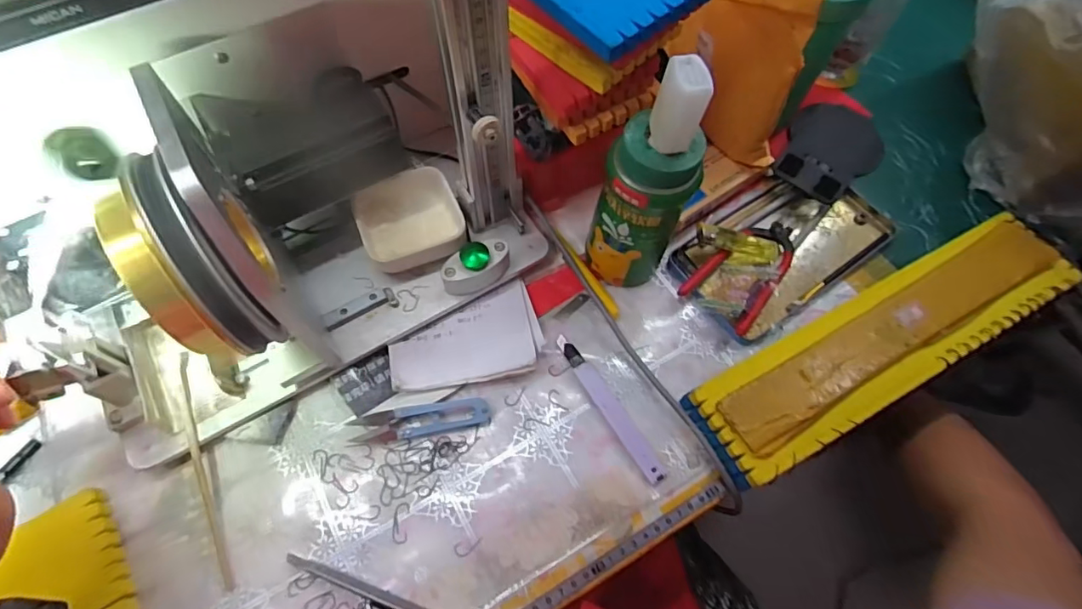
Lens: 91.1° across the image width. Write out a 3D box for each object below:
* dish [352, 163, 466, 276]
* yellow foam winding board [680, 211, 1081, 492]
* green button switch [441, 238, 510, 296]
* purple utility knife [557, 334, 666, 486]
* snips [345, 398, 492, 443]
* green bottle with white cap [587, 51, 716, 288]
[{"bbox_3d":[-0.110,-0.071,0.444,0.079,0.028,0.078,-21,66,-11],"label":"dish"},{"bbox_3d":[0.271,0.025,0.414,0.333,0.039,0.080,-26,67,-13],"label":"yellow foam winding board"},{"bbox_3d":[-0.050,-0.030,0.426,0.060,0.037,0.024,-37,70,-17],"label":"green button switch"},{"bbox_3d":[0.052,0.077,0.410,0.015,0.008,0.130,-28,68,-13],"label":"purple utility knife"},{"bbox_3d":[-0.089,0.087,0.397,0.100,0.015,0.022,-10,65,-6],"label":"snips"},{"bbox_3d":[0.073,-0.078,0.381,0.070,0.193,0.049,21,66,9],"label":"green bottle with white cap"}]

